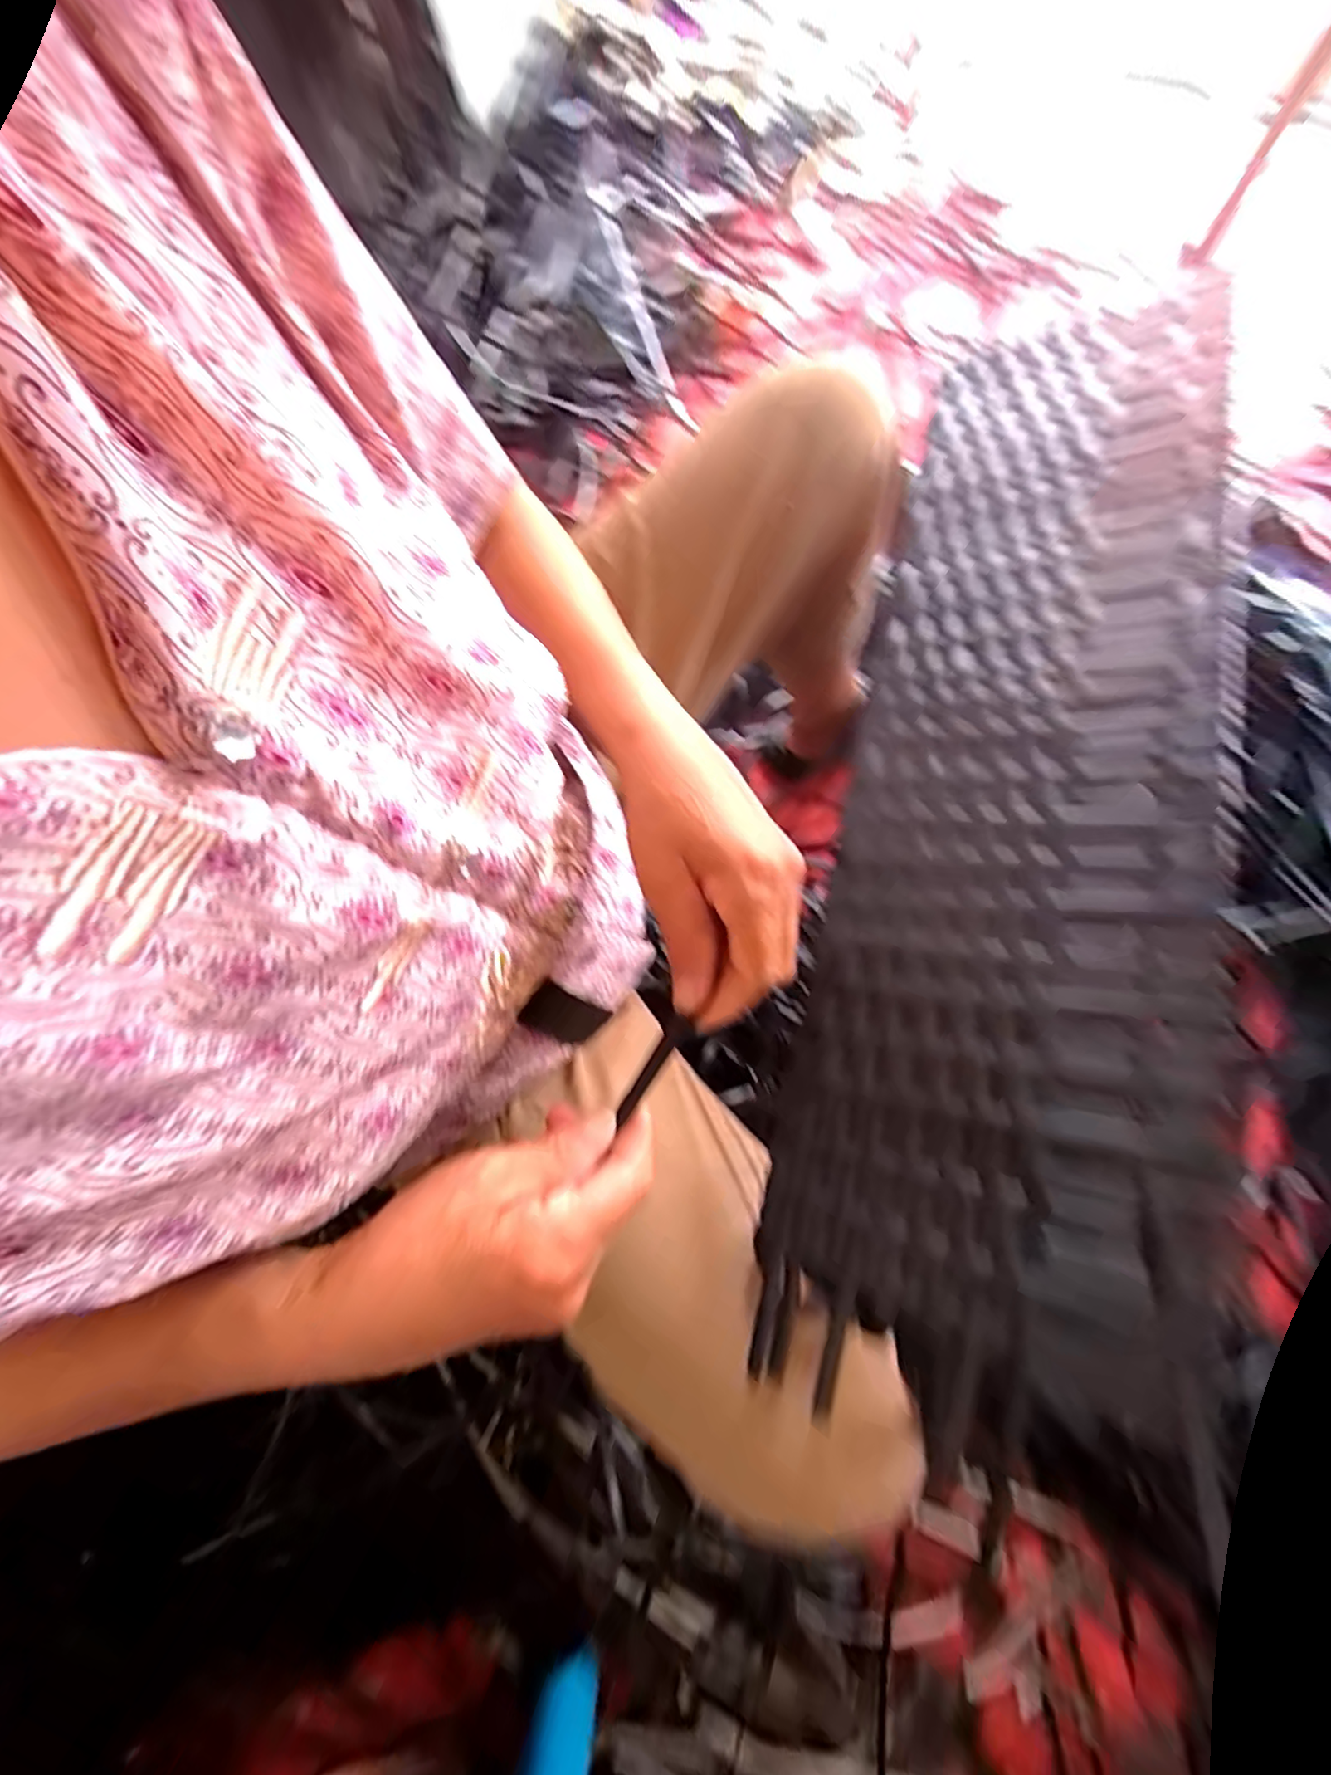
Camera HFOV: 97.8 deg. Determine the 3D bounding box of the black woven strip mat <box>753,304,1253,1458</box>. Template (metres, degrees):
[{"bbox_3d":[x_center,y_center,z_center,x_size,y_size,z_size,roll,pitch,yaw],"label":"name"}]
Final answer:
[{"bbox_3d":[0.214,-0.106,0.348,0.185,0.016,0.671,4,69,32],"label":"black woven strip mat"}]

